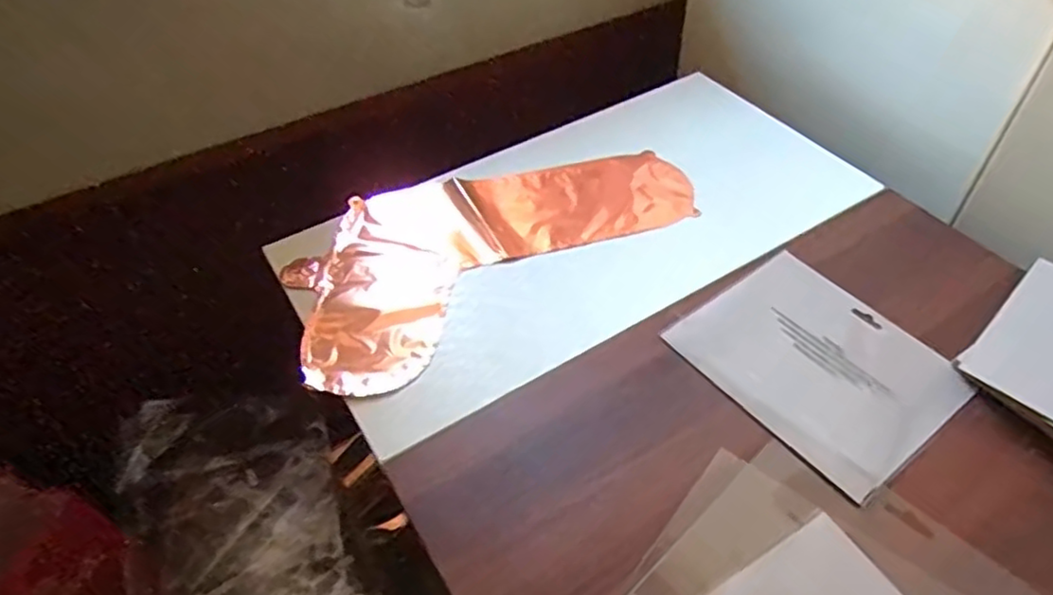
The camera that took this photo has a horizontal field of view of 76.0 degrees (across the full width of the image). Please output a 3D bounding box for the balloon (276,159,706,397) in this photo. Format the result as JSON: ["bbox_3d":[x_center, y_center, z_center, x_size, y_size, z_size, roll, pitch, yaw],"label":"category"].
[{"bbox_3d":[-0.042,-0.067,0.664,0.408,0.011,0.204,-29,52,-22],"label":"balloon"}]

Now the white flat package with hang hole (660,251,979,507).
[{"bbox_3d":[0.238,0.051,0.551,0.163,0.005,0.192,-30,52,-23],"label":"white flat package with hang hole"}]

